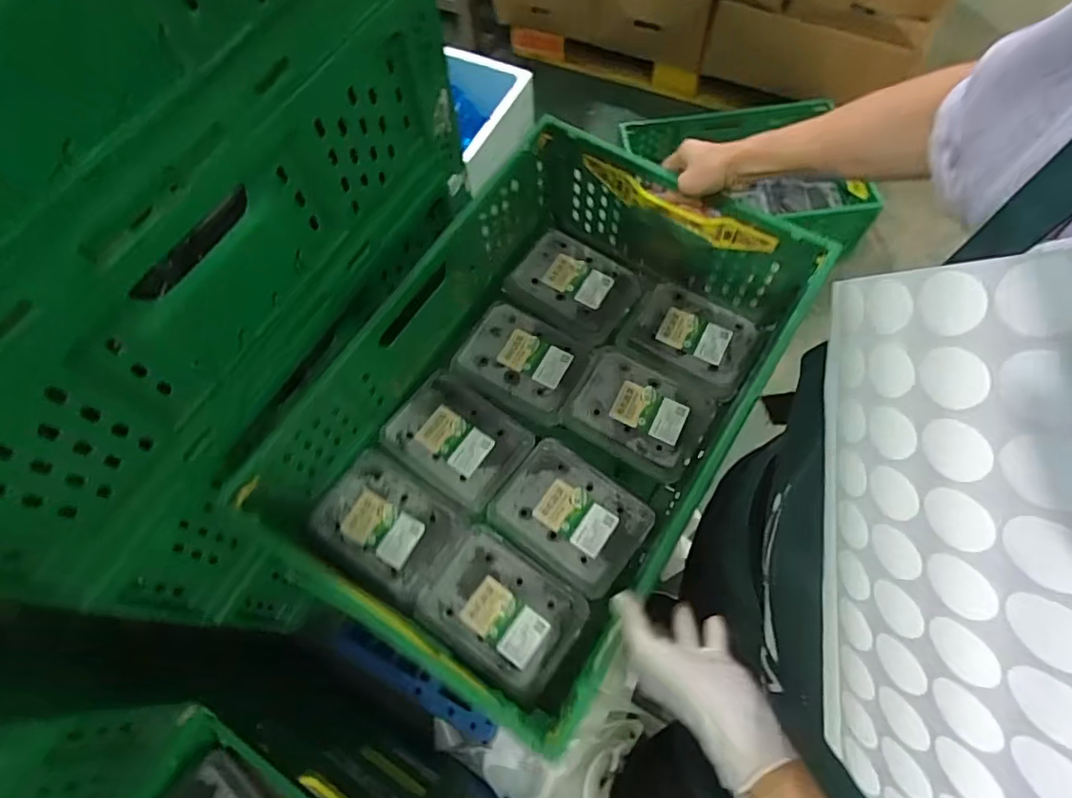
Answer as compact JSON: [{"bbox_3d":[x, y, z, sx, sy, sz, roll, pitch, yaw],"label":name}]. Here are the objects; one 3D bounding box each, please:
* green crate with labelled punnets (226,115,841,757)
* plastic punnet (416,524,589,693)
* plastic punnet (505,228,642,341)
[{"bbox_3d":[0.000,-0.012,0.668,0.419,0.204,0.580,30,68,13],"label":"green crate with labelled punnets"},{"bbox_3d":[-0.038,0.239,0.648,0.171,0.036,0.126,32,69,14],"label":"plastic punnet"},{"bbox_3d":[0.057,-0.167,0.826,0.166,0.056,0.136,32,68,14],"label":"plastic punnet"}]

